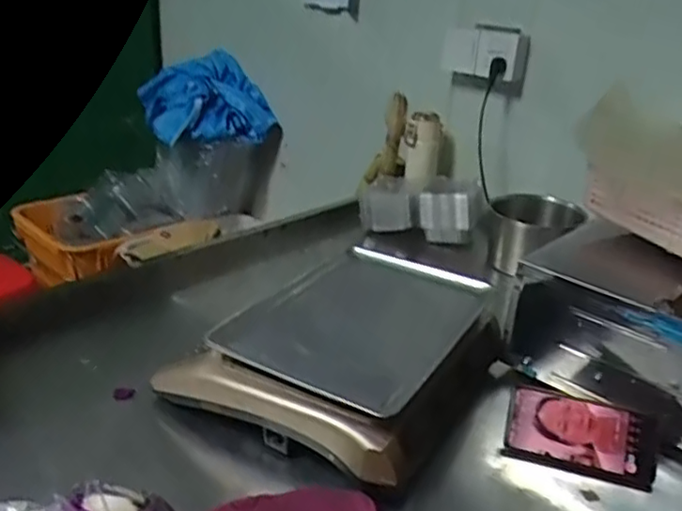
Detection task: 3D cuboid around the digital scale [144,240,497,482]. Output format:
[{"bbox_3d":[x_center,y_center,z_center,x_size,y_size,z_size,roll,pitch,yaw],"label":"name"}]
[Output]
[{"bbox_3d":[0.003,0.115,0.790,0.308,0.133,0.340,17,29,29],"label":"digital scale"}]

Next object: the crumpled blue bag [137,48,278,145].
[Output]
[{"bbox_3d":[-0.390,-0.458,1.792,0.327,0.192,0.311,-9,27,-22],"label":"crumpled blue bag"}]

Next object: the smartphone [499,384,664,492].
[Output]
[{"bbox_3d":[0.275,0.205,0.709,0.166,0.082,0.019,11,-12,14],"label":"smartphone"}]

